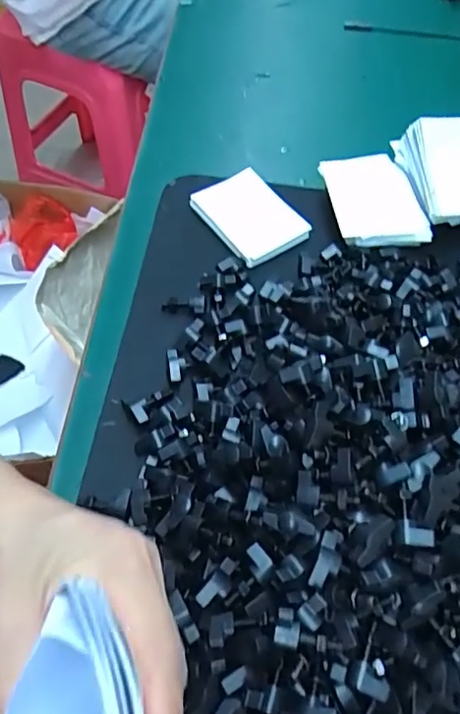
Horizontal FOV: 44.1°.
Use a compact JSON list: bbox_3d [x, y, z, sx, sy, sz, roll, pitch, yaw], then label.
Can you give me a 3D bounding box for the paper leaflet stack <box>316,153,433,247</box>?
[{"bbox_3d":[0.115,-0.125,0.454,0.070,0.017,0.085,-10,58,-9],"label":"paper leaflet stack"}]

